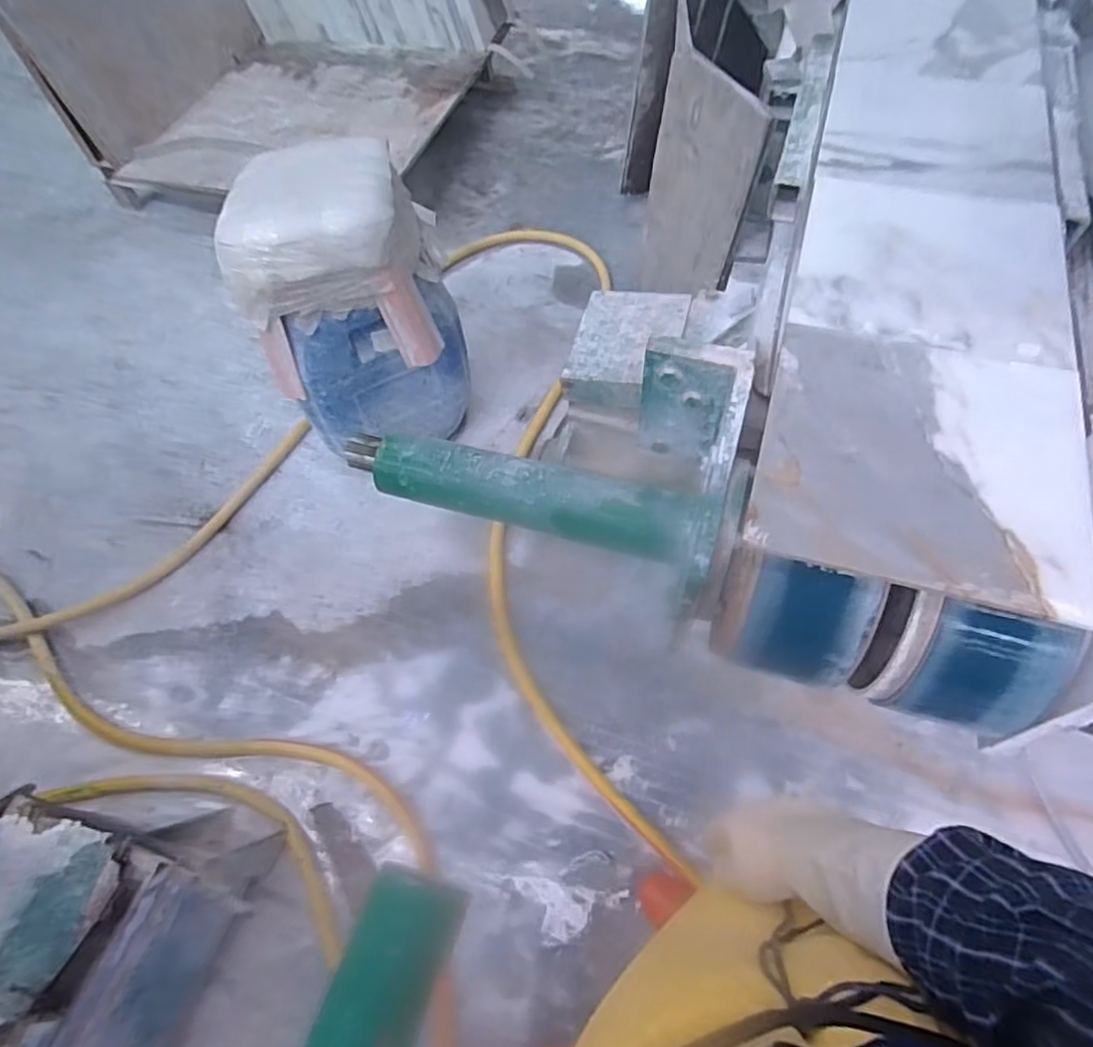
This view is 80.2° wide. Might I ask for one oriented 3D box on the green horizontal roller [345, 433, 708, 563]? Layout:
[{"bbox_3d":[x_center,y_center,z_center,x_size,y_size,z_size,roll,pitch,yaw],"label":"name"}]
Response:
[{"bbox_3d":[-0.038,-0.044,0.830,0.469,0.070,0.084,12,61,11],"label":"green horizontal roller"}]

